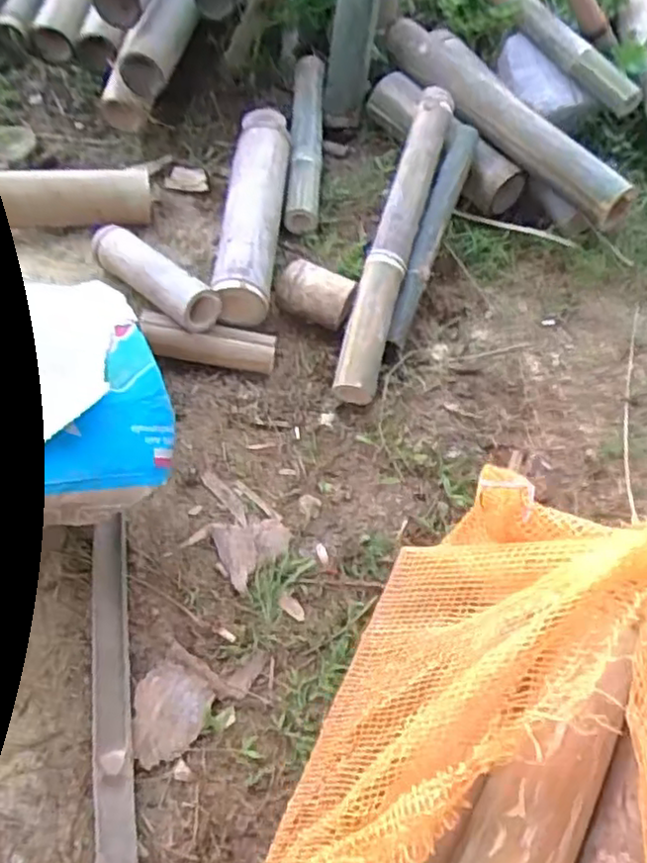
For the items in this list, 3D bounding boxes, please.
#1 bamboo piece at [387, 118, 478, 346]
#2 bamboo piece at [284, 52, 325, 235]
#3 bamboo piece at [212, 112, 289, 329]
[{"bbox_3d":[0.161,-0.298,1.028,0.040,0.039,0.370,19,86,10],"label":"bamboo piece"},{"bbox_3d":[-0.027,-0.501,1.154,0.058,0.057,0.378,3,74,1],"label":"bamboo piece"},{"bbox_3d":[-0.106,-0.338,1.047,0.086,0.072,0.400,3,58,1],"label":"bamboo piece"}]

